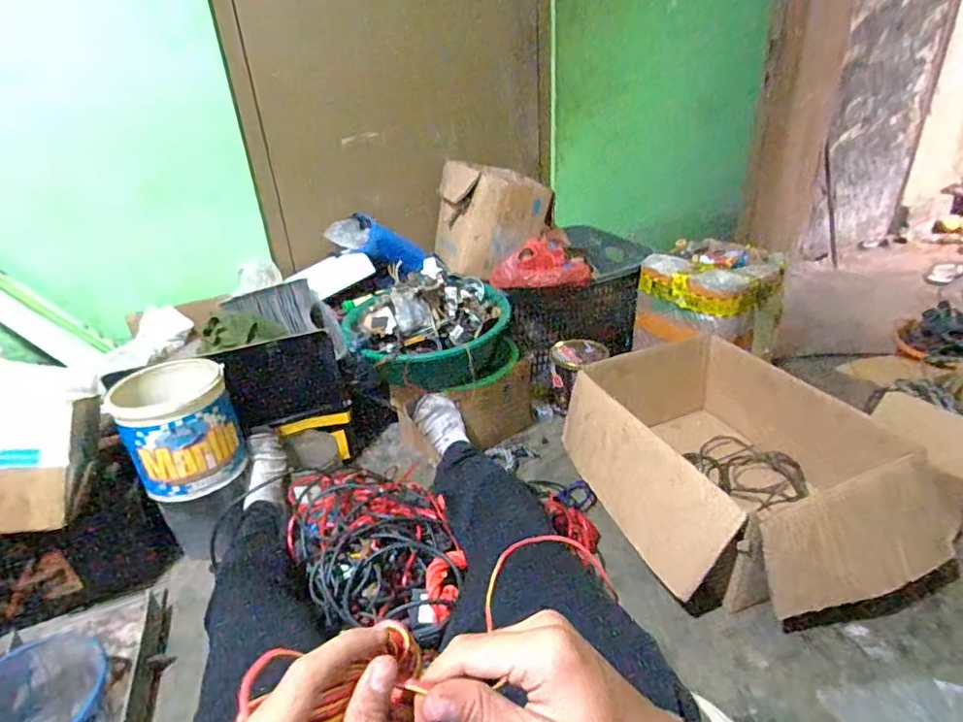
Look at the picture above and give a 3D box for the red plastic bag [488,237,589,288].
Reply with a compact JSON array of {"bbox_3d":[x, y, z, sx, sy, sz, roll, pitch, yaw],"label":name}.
[{"bbox_3d":[0.139,-0.228,1.281,0.237,0.084,0.167,1,28,9],"label":"red plastic bag"}]

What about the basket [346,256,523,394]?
[{"bbox_3d":[-0.114,-0.067,1.194,0.356,0.232,0.323,-4,27,0],"label":"basket"}]

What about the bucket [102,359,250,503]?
[{"bbox_3d":[-0.544,0.119,0.981,0.181,0.180,0.190,-16,30,-23],"label":"bucket"}]

